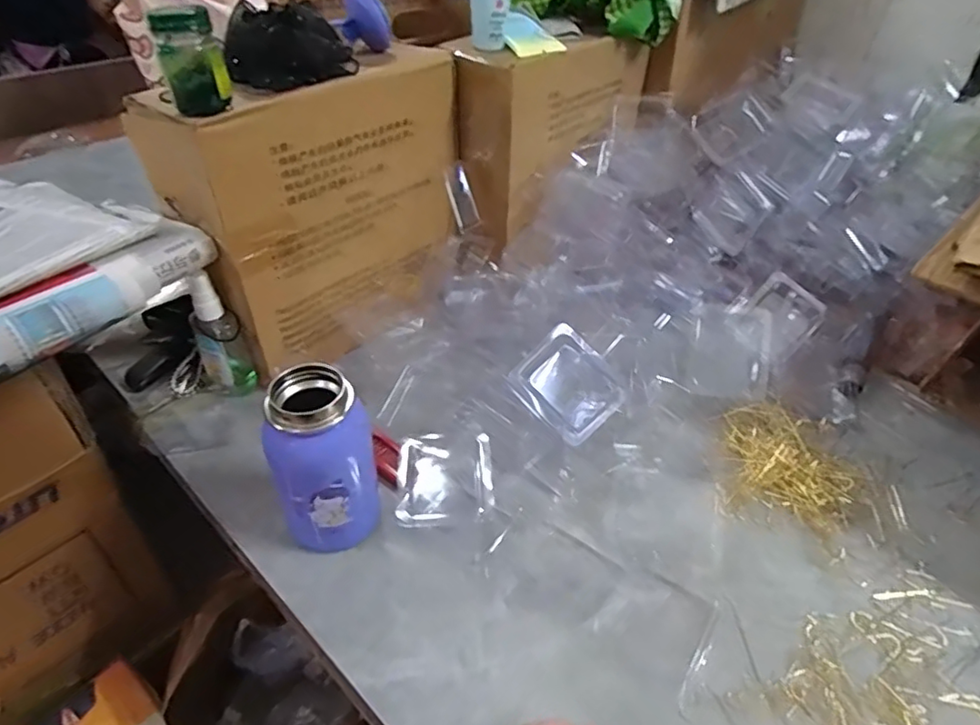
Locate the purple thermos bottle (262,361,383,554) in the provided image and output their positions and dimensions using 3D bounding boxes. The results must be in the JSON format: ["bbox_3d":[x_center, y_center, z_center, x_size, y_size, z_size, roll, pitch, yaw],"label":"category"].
[{"bbox_3d":[-0.121,0.074,0.435,0.069,0.136,0.059,-7,41,-12],"label":"purple thermos bottle"}]

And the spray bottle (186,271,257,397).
[{"bbox_3d":[-0.256,-0.029,0.556,0.040,0.121,0.037,-19,45,-24],"label":"spray bottle"}]

